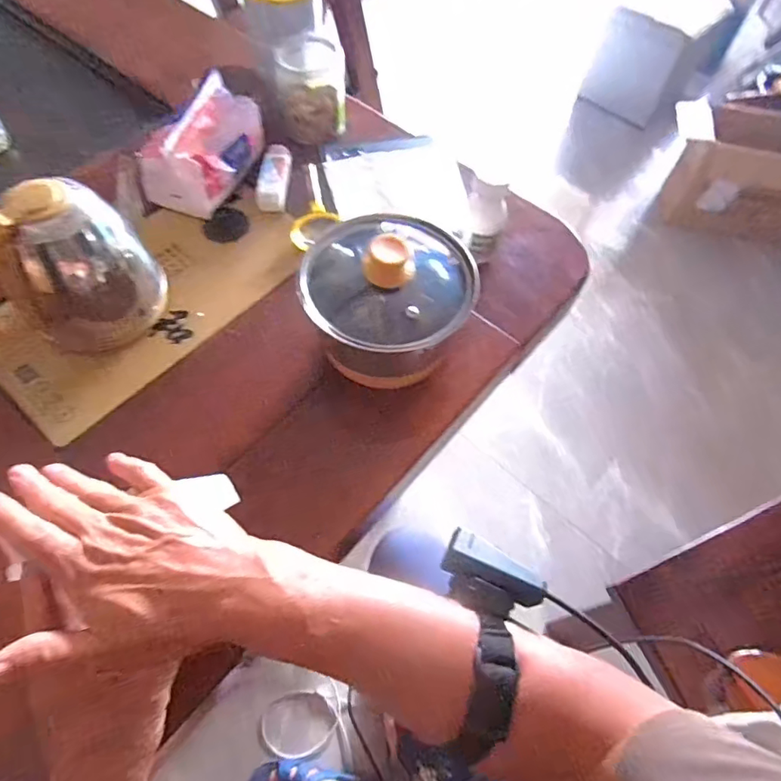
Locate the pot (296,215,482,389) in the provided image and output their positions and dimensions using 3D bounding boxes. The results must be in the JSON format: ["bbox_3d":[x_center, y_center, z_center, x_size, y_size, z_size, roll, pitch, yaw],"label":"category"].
[{"bbox_3d":[0.000,-0.093,0.510,0.154,0.133,0.160,1,61,-2],"label":"pot"}]

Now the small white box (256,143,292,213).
[{"bbox_3d":[-0.146,-0.276,0.666,0.035,0.026,0.104,2,61,-2],"label":"small white box"}]

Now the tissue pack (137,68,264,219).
[{"bbox_3d":[-0.227,-0.297,0.631,0.087,0.082,0.149,22,62,10],"label":"tissue pack"}]

